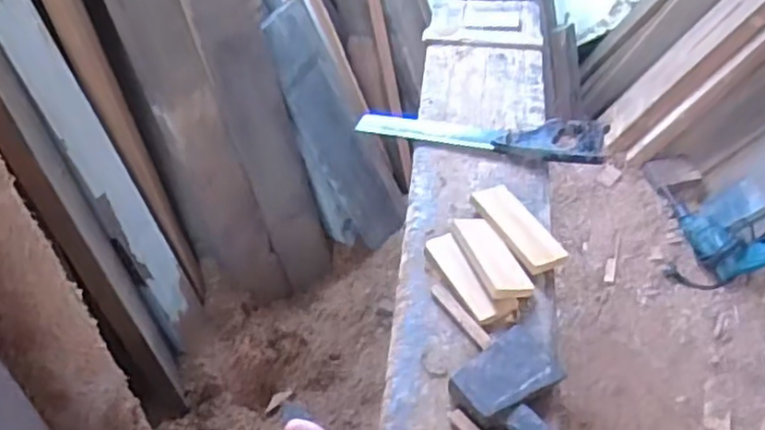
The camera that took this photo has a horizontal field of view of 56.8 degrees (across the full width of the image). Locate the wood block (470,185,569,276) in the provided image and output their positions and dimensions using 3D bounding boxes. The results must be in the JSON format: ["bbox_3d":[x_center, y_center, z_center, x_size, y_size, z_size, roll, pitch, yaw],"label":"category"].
[{"bbox_3d":[0.166,0.014,0.874,0.052,0.014,0.144,-21,52,-19],"label":"wood block"}]

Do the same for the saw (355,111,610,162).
[{"bbox_3d":[0.138,-0.120,1.012,0.346,0.021,0.076,8,51,19],"label":"saw"}]

